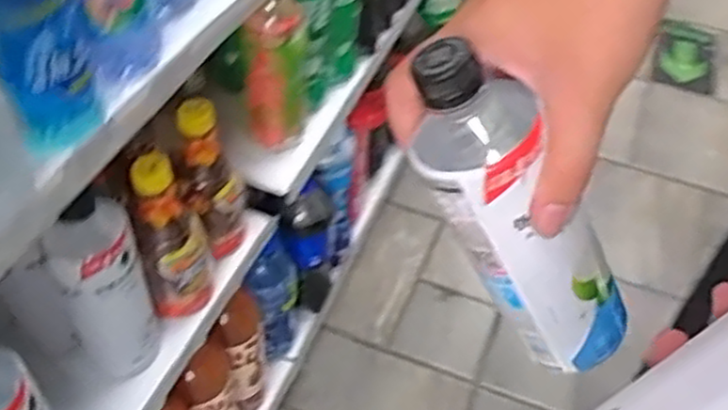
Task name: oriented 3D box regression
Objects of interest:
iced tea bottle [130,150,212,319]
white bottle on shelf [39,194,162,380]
[{"bbox_3d":[-0.175,0.031,0.663,0.061,0.175,0.059,-8,49,-11],"label":"iced tea bottle"},{"bbox_3d":[-0.215,0.079,0.620,0.066,0.172,0.052,-25,53,-22],"label":"white bottle on shelf"}]

